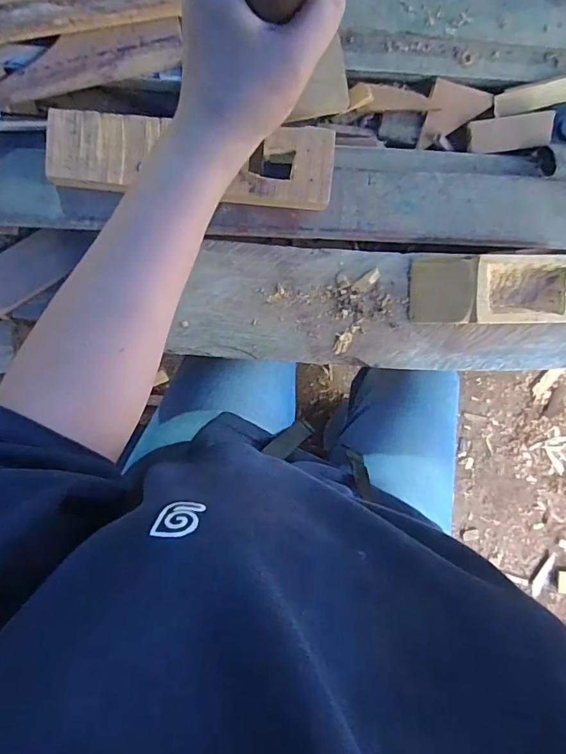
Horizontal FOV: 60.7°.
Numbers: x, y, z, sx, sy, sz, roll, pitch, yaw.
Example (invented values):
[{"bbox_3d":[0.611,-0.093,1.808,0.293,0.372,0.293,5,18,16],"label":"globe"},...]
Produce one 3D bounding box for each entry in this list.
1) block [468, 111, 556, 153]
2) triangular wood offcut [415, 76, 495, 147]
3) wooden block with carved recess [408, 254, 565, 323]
[{"bbox_3d":[0.235,-0.252,0.498,0.080,0.013,0.031,-3,89,10],"label":"block"},{"bbox_3d":[0.178,-0.264,0.497,0.066,0.016,0.065,10,90,-5],"label":"triangular wood offcut"},{"bbox_3d":[0.202,-0.083,0.476,0.142,0.056,0.063,2,91,-5],"label":"wooden block with carved recess"}]

